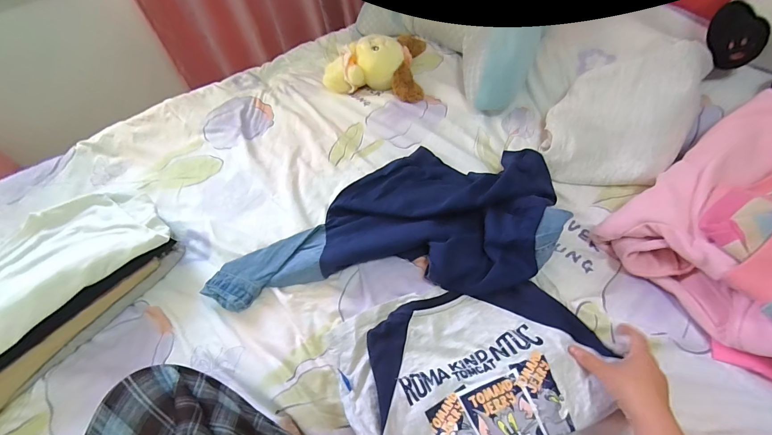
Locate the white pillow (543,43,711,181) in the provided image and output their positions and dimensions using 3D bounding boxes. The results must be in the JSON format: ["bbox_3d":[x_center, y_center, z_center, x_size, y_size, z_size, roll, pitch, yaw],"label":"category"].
[{"bbox_3d":[0.433,-0.184,0.640,0.270,0.094,0.238,-3,78,33],"label":"white pillow"}]

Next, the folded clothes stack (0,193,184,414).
[{"bbox_3d":[-0.581,0.115,0.572,0.225,0.119,0.407,27,61,26],"label":"folded clothes stack"}]

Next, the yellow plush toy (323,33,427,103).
[{"bbox_3d":[-0.006,-0.423,0.909,0.268,0.100,0.239,15,56,19],"label":"yellow plush toy"}]

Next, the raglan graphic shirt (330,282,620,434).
[{"bbox_3d":[0.107,0.196,0.465,0.339,0.054,0.258,-17,52,-8],"label":"raglan graphic shirt"}]

